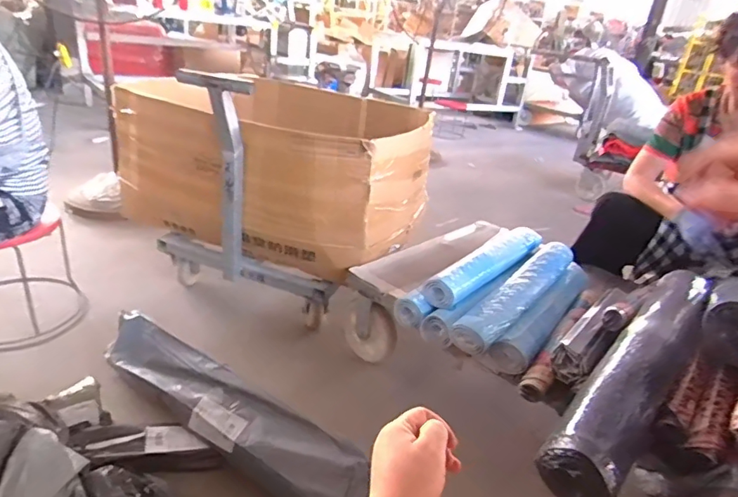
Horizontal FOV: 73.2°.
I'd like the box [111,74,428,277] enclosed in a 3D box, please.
[{"bbox_3d":[-0.293,-0.326,1.836,1.010,0.429,0.900,14,26,13],"label":"box"}]

